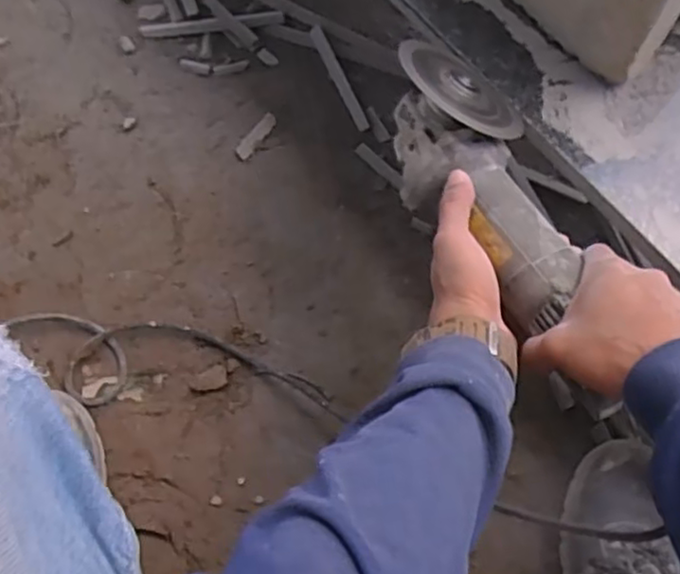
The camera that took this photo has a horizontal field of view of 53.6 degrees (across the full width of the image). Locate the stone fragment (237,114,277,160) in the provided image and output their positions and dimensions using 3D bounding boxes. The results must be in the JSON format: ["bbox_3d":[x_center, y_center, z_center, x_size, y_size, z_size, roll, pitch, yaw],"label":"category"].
[{"bbox_3d":[-0.099,-0.180,0.799,0.019,0.009,0.068,33,70,13],"label":"stone fragment"}]

